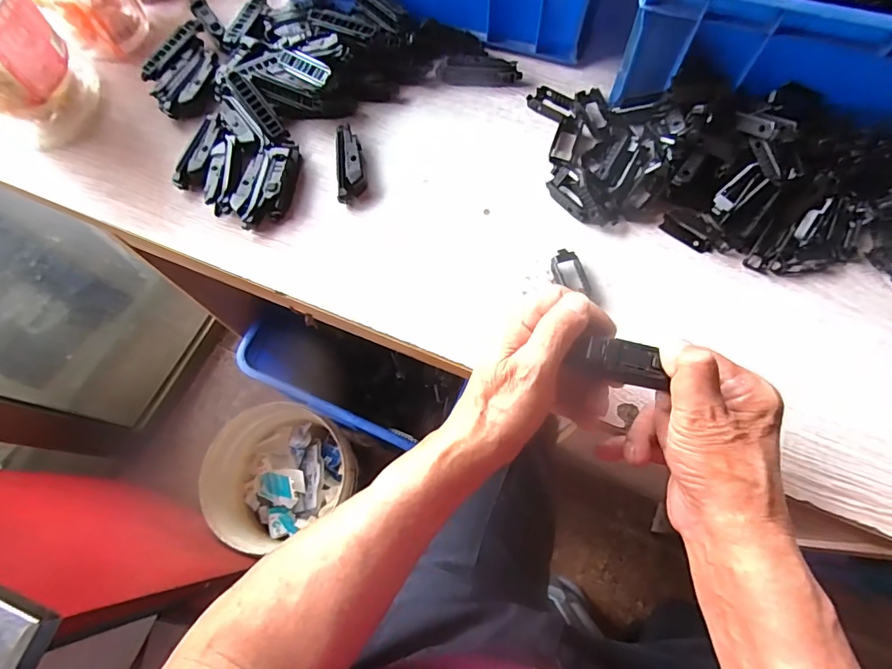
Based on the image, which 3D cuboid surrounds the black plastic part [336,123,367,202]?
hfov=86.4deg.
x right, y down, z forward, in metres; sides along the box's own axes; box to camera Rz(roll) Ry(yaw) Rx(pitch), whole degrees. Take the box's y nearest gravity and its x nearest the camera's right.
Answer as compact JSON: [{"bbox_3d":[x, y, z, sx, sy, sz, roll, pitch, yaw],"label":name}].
[{"bbox_3d":[-0.085,-0.152,0.424,0.023,0.016,0.072,-5,70,-1],"label":"black plastic part"}]

